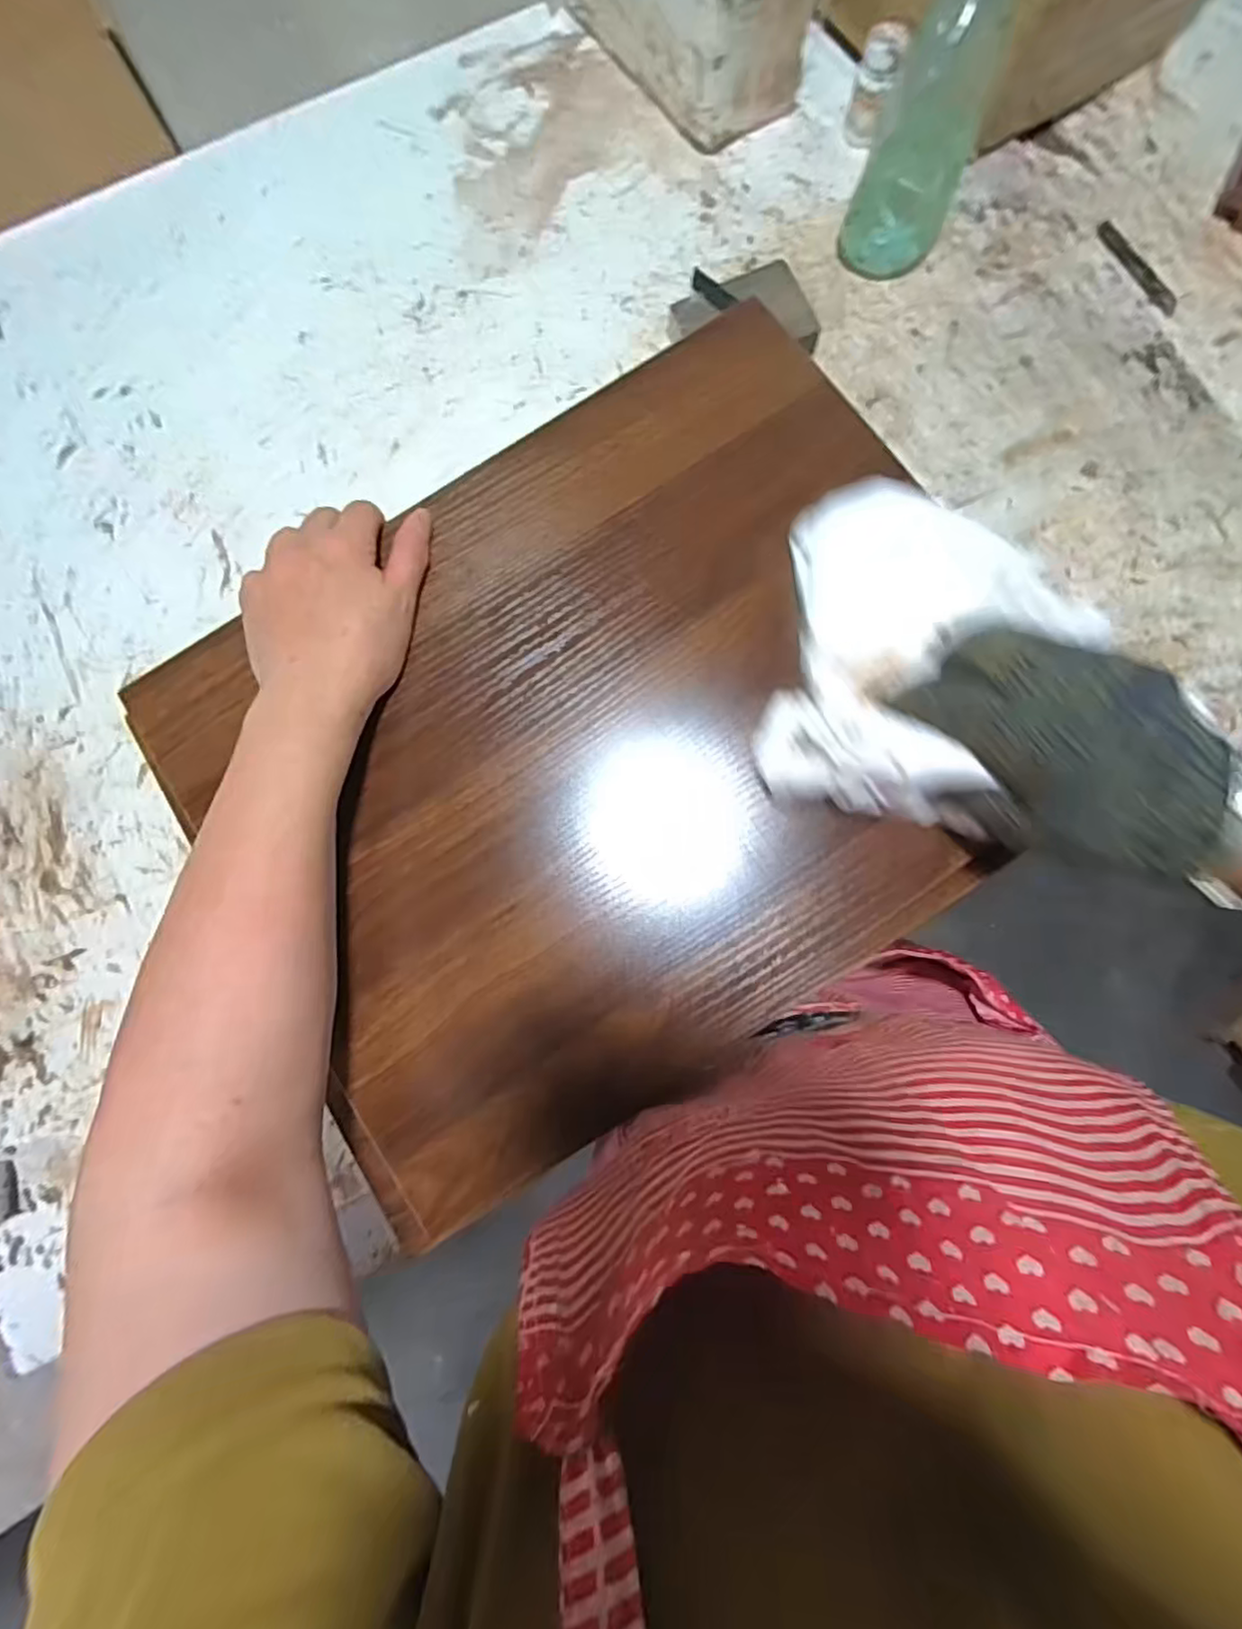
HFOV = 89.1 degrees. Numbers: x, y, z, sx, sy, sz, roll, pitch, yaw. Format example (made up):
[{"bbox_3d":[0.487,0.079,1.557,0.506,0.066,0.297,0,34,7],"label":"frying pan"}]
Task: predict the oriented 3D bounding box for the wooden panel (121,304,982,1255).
[{"bbox_3d":[-0.009,-0.040,0.331,0.408,0.013,0.330,-31,82,-4],"label":"wooden panel"}]

